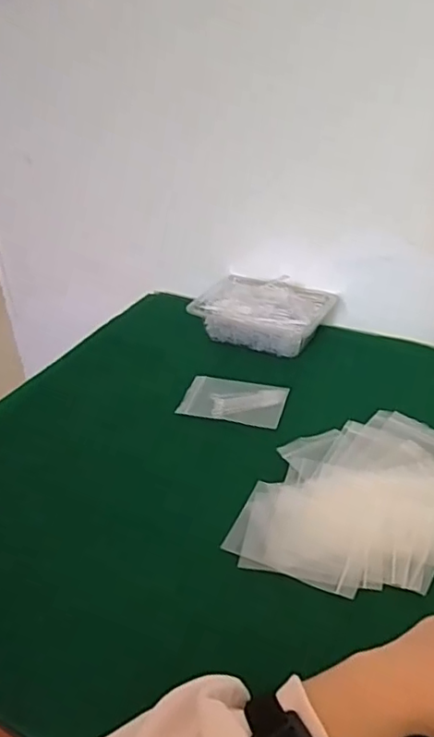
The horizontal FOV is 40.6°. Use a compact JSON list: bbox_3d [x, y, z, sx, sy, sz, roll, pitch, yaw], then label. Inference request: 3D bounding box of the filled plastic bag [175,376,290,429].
[{"bbox_3d":[0.020,0.040,0.703,0.120,0.007,0.076,8,35,16],"label":"filled plastic bag"}]

